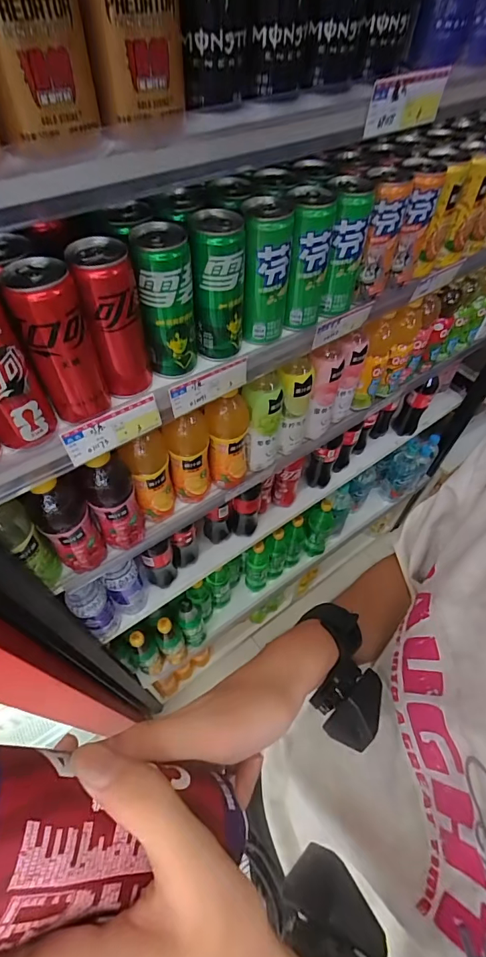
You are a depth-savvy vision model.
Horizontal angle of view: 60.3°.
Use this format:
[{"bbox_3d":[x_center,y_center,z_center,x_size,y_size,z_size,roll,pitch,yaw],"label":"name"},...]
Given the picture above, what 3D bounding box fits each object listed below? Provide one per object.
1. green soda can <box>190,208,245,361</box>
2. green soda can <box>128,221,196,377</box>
[{"bbox_3d":[-0.026,-0.204,0.455,0.052,0.139,0.053,1,54,-1],"label":"green soda can"},{"bbox_3d":[-0.078,-0.178,0.435,0.052,0.140,0.050,-6,54,-6],"label":"green soda can"}]

